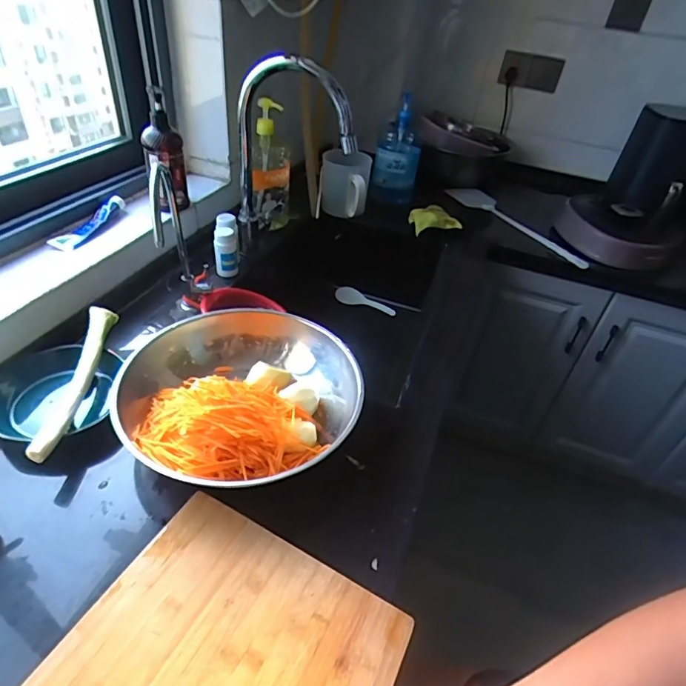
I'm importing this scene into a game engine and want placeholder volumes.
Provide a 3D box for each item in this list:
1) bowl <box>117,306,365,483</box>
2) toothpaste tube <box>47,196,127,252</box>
[{"bbox_3d":[-0.130,0.069,0.615,0.292,0.099,0.284,4,40,-3],"label":"bowl"},{"bbox_3d":[-0.448,-0.217,0.825,0.031,0.022,0.169,12,40,5],"label":"toothpaste tube"}]

